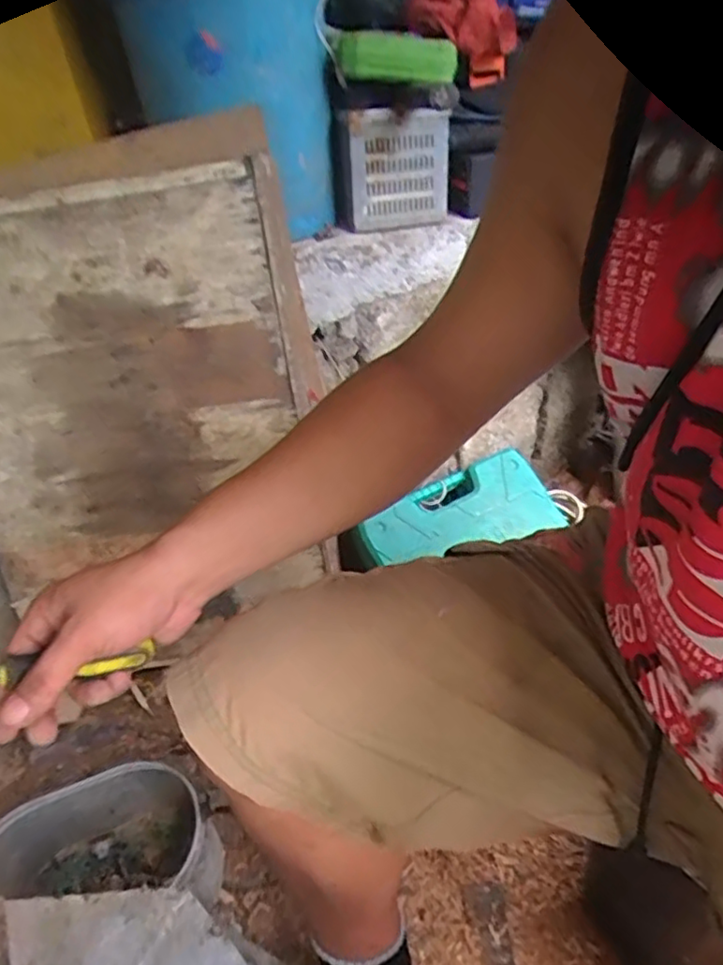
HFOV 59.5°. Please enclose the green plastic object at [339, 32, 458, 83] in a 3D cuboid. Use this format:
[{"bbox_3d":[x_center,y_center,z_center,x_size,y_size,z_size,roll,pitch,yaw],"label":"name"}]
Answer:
[{"bbox_3d":[0.044,-0.553,0.824,0.154,0.055,0.029,1,37,9],"label":"green plastic object"}]

